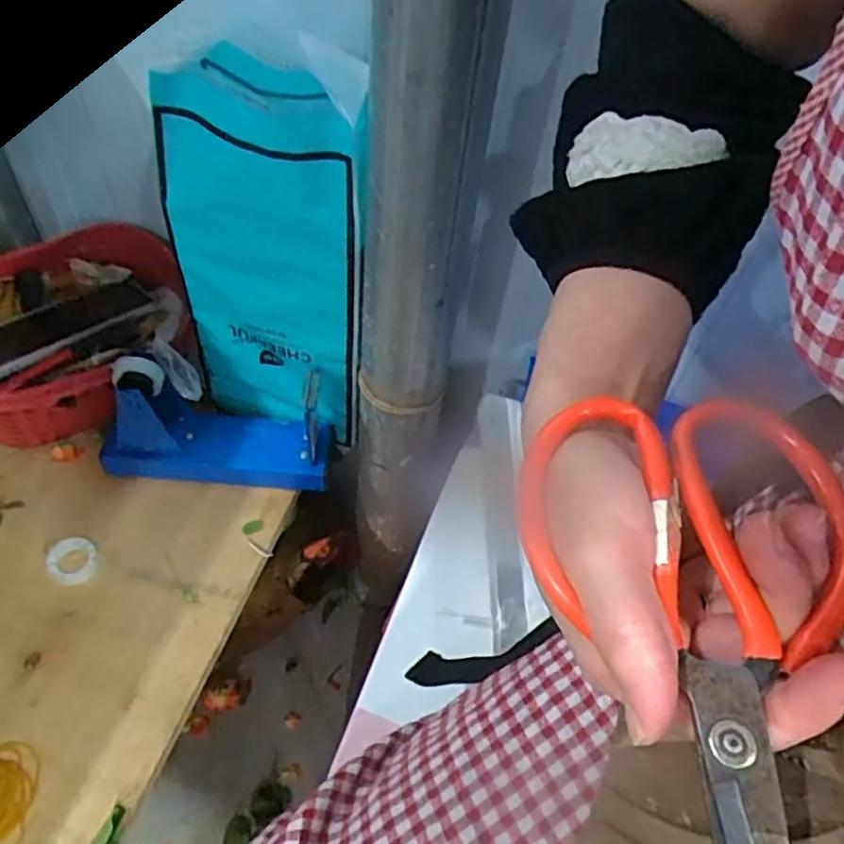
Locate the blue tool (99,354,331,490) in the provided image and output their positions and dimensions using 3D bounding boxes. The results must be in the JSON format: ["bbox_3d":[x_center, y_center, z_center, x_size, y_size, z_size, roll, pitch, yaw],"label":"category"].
[{"bbox_3d":[-0.184,0.001,0.597,0.198,0.133,0.066,5,51,-2],"label":"blue tool"}]

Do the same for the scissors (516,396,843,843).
[{"bbox_3d":[0.084,0.069,0.189,0.099,0.022,0.175,2,57,-3],"label":"scissors"}]

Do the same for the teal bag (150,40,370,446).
[{"bbox_3d":[-0.118,-0.123,0.538,0.154,0.317,0.071,16,54,5],"label":"teal bag"}]

